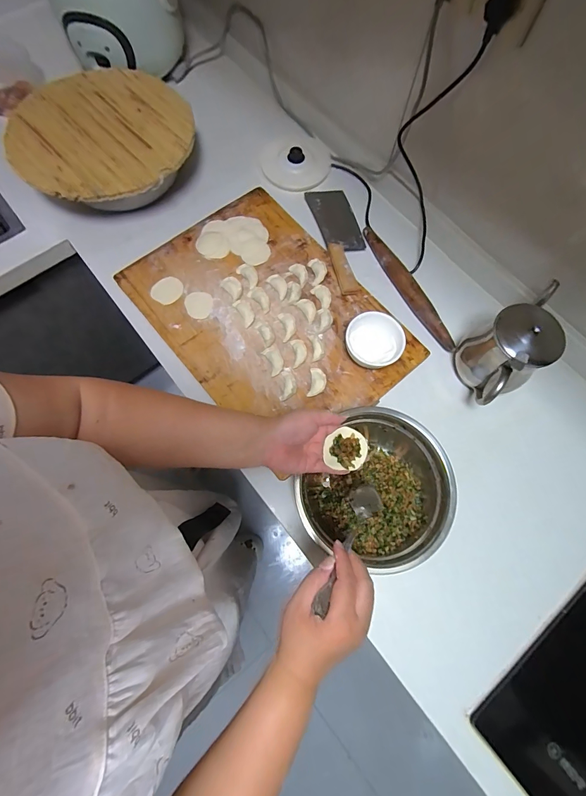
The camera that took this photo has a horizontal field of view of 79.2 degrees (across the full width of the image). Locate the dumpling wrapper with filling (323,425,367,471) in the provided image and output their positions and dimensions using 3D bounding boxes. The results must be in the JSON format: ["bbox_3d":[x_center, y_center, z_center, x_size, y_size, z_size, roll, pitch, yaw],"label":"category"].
[{"bbox_3d":[0.069,0.066,0.460,0.053,0.015,0.052,0,70,0],"label":"dumpling wrapper with filling"}]

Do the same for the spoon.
[{"bbox_3d":[0.062,0.156,0.386,0.036,0.010,0.161,30,46,10],"label":"spoon"}]

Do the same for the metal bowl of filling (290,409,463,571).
[{"bbox_3d":[0.133,0.139,0.555,0.201,0.093,0.212,0,73,-1],"label":"metal bowl of filling"}]

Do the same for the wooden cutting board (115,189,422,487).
[{"bbox_3d":[-0.048,-0.156,0.649,0.345,0.032,0.482,-38,75,-12],"label":"wooden cutting board"}]

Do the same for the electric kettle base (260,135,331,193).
[{"bbox_3d":[0.007,-0.517,0.770,0.147,0.030,0.140,2,73,-1],"label":"electric kettle base"}]

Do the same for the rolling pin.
[{"bbox_3d":[0.215,-0.215,0.675,0.033,0.027,0.293,-24,75,-9],"label":"rolling pin"}]

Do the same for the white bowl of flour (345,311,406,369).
[{"bbox_3d":[0.138,-0.091,0.604,0.091,0.055,0.091,0,73,-1],"label":"white bowl of flour"}]

